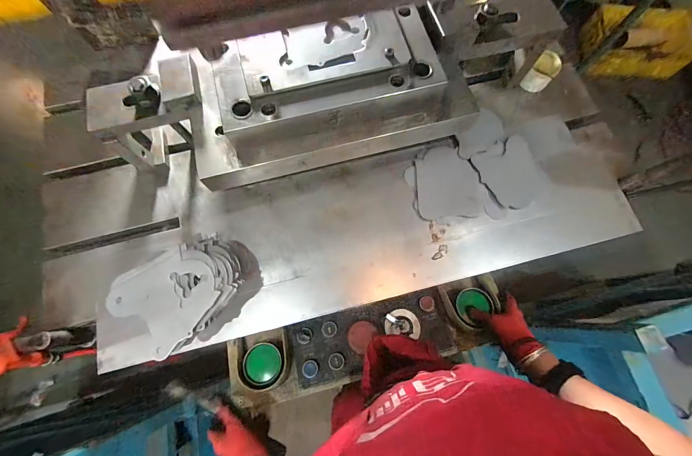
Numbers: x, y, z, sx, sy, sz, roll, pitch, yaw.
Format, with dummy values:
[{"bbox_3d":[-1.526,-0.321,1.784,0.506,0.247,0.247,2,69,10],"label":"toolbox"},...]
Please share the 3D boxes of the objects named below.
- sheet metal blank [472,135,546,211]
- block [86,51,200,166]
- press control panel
[{"bbox_3d":[0.335,-0.109,0.610,0.123,0.012,0.132,-26,80,-9],"label":"sheet metal blank"},{"bbox_3d":[-0.324,-0.192,0.538,0.181,0.171,0.086,-19,77,-5],"label":"block"},{"bbox_3d":[0.046,0.213,0.575,0.523,0.066,0.132,-16,79,-3],"label":"press control panel"}]

